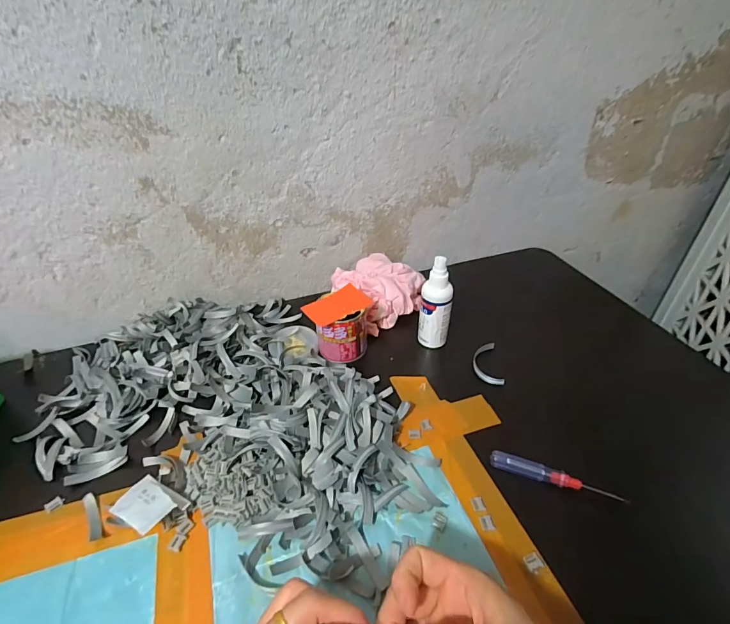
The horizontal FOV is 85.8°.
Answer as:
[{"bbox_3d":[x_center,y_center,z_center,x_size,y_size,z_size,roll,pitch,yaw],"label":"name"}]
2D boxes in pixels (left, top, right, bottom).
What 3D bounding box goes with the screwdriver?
[{"bbox_3d":[0.184,0.161,0.380,0.120,0.017,0.015,13,40,19],"label":"screwdriver"}]

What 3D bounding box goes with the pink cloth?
[{"bbox_3d":[0.021,-0.034,0.595,0.114,0.066,0.121,-24,42,-26],"label":"pink cloth"}]

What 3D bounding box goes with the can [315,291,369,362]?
[{"bbox_3d":[-0.028,0.022,0.511,0.060,0.067,0.060,-2,38,1],"label":"can"}]

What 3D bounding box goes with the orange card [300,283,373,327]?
[{"bbox_3d":[-0.034,-0.009,0.498,0.080,0.007,0.053,-32,47,-33],"label":"orange card"}]

